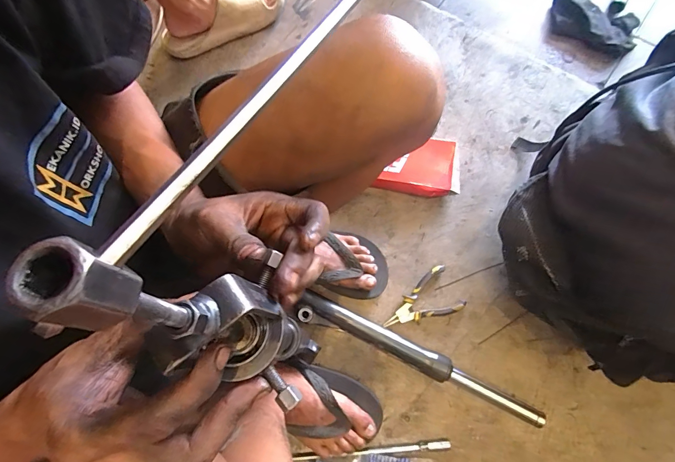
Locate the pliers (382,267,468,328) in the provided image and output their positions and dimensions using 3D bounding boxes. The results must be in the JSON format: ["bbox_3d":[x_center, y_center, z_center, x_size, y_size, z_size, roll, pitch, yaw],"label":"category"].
[{"bbox_3d":[0.142,0.127,0.639,0.134,0.020,0.079,-27,76,-5],"label":"pliers"}]

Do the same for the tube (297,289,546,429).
[{"bbox_3d":[0.130,0.211,0.606,0.415,0.038,0.046,24,77,8],"label":"tube"}]

